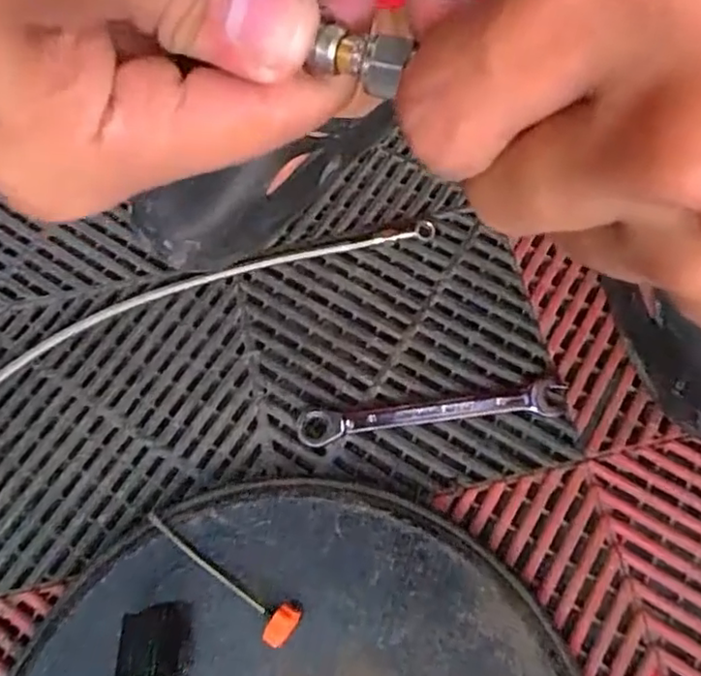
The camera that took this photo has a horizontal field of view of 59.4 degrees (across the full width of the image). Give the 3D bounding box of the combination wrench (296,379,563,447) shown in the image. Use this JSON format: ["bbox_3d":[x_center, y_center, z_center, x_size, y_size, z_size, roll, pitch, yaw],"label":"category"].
[{"bbox_3d":[0.053,0.049,0.402,0.174,0.014,0.024,-7,69,0],"label":"combination wrench"}]

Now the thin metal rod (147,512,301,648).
[{"bbox_3d":[-0.078,0.135,0.345,0.107,0.020,0.023,27,72,13],"label":"thin metal rod"}]

